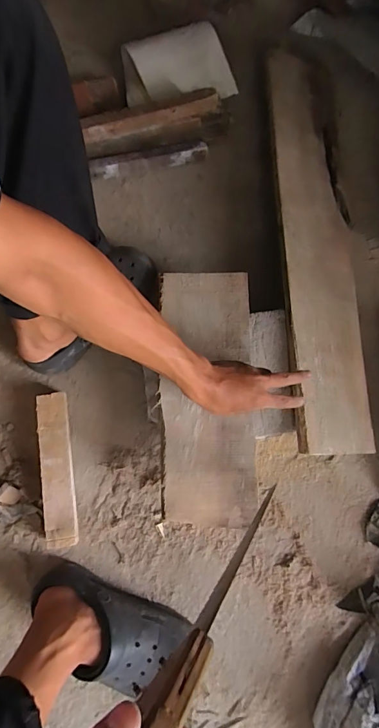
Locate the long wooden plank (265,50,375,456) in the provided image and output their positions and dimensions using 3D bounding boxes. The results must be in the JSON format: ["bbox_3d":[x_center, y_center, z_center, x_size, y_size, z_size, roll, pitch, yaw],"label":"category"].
[{"bbox_3d":[0.222,-0.213,0.671,0.153,0.039,0.723,4,77,-22],"label":"long wooden plank"}]

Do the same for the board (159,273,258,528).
[{"bbox_3d":[0.027,0.045,0.587,0.139,0.013,0.384,-1,80,1],"label":"board"}]

